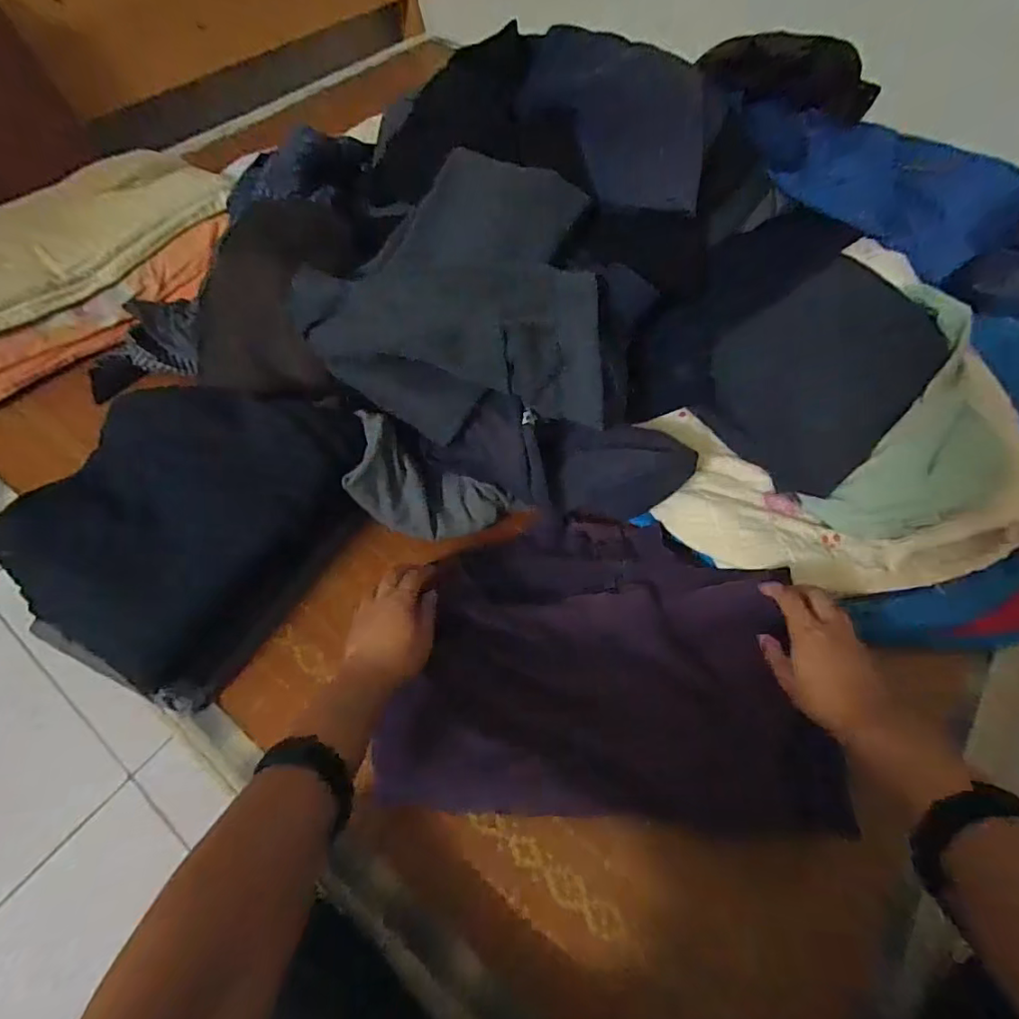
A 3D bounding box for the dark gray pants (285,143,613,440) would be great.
[{"bbox_3d":[-0.072,-0.273,0.695,0.354,0.177,0.287,1,57,2],"label":"dark gray pants"}]

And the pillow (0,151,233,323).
[{"bbox_3d":[-0.850,-0.468,0.977,0.232,0.099,0.663,33,63,21],"label":"pillow"}]

